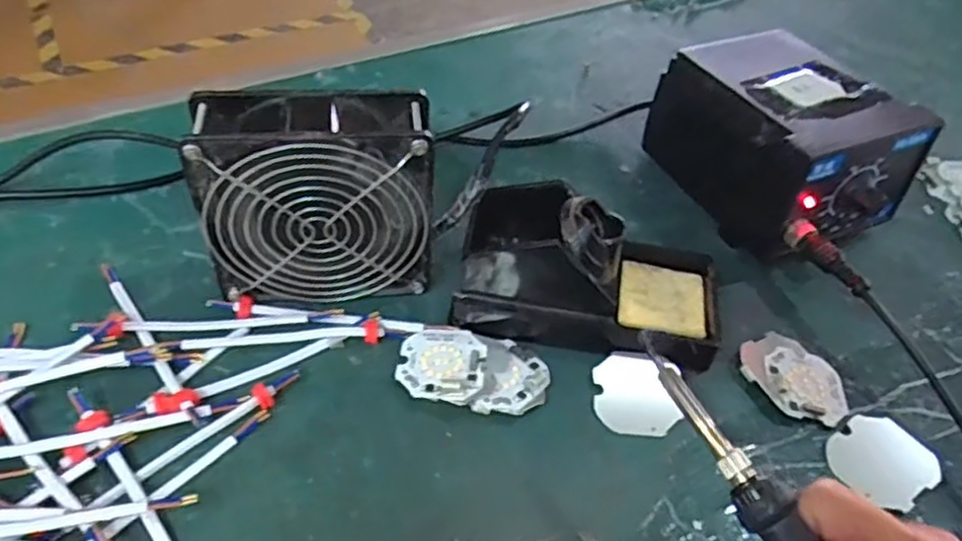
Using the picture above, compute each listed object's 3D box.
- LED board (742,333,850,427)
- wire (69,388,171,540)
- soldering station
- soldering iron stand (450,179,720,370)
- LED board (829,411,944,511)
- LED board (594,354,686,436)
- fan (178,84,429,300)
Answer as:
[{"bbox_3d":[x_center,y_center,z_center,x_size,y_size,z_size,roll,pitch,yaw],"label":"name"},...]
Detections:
[{"bbox_3d":[0.180,0.060,0.395,0.049,0.012,0.061,-26,55,-26],"label":"LED board"},{"bbox_3d":[-0.156,0.106,0.315,0.012,0.012,0.141,-30,57,-28],"label":"wire"},{"bbox_3d":[0.206,-0.088,0.475,0.113,0.090,0.150,-18,52,-20],"label":"soldering station"},{"bbox_3d":[0.063,-0.006,0.398,0.151,0.073,0.084,5,48,-1],"label":"soldering iron stand"},{"bbox_3d":[0.209,0.099,0.363,0.043,0.006,0.046,-35,56,-12],"label":"LED board"},{"bbox_3d":[0.085,0.068,0.380,0.045,0.004,0.045,3,56,6],"label":"LED board"},{"bbox_3d":[-0.087,-0.036,0.377,0.117,0.117,0.047,-2,48,-7],"label":"fan"}]

